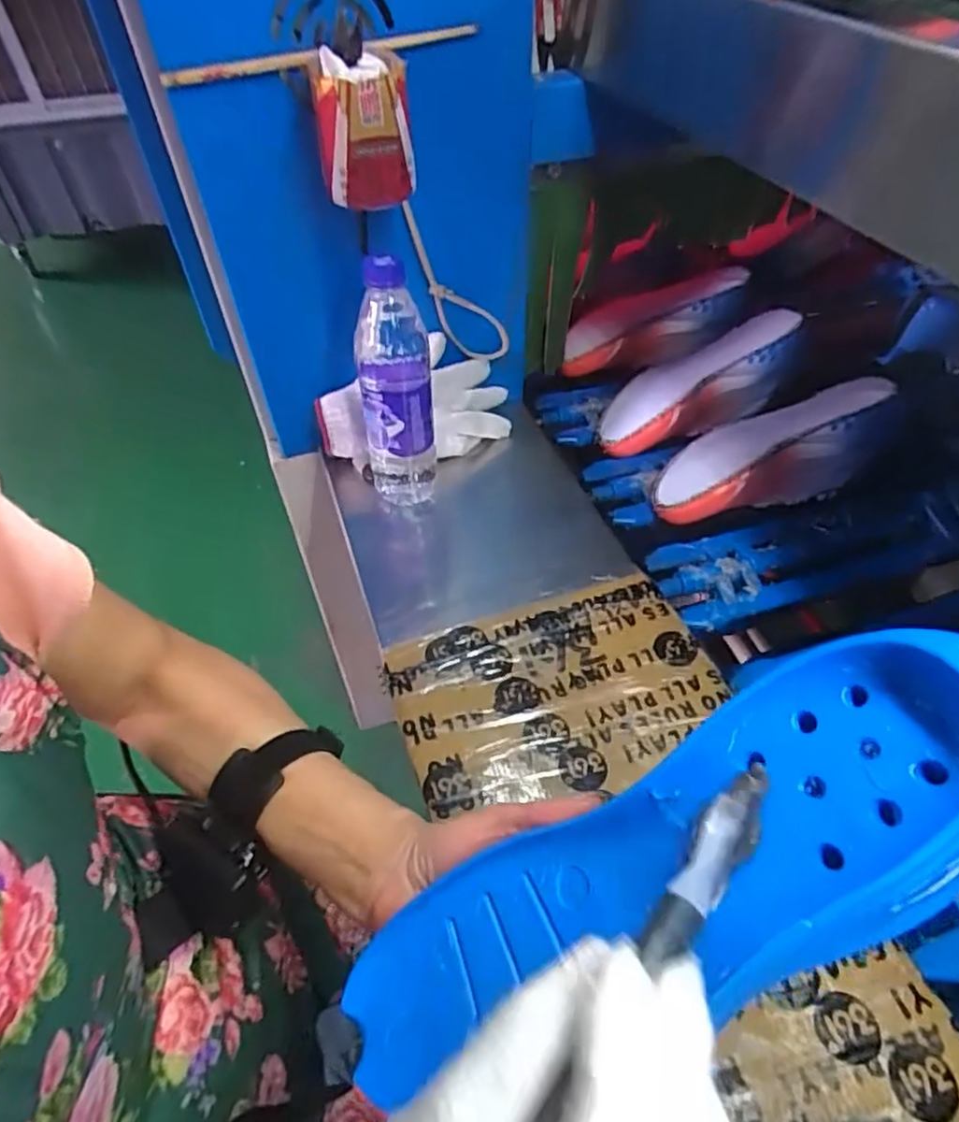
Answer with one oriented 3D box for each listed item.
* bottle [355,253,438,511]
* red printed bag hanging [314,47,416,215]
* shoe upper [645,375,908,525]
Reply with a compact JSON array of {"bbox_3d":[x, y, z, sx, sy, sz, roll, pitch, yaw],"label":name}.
[{"bbox_3d":[-0.073,-0.148,0.583,0.062,0.222,0.055,-9,48,-7],"label":"bottle"},{"bbox_3d":[-0.085,-0.314,0.487,0.067,0.087,0.056,-11,49,-8],"label":"red printed bag hanging"},{"bbox_3d":[0.295,-0.104,0.673,0.245,0.065,0.085,-20,49,3],"label":"shoe upper"}]

